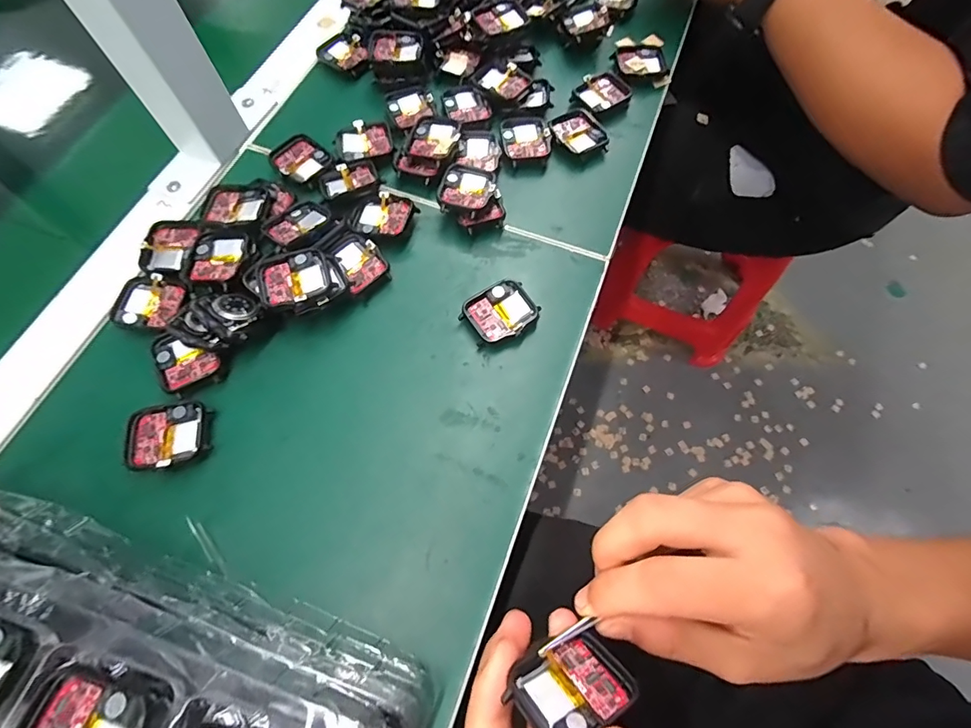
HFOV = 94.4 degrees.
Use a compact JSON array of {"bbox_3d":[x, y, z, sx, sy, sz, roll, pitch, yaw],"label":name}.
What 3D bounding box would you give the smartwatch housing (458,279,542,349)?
[{"bbox_3d":[0.009,-0.033,0.299,0.046,0.012,0.038,-32,72,-13],"label":"smartwatch housing"}]

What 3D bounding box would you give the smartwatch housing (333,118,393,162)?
[{"bbox_3d":[-0.095,-0.175,0.352,0.044,0.007,0.035,-16,69,-8],"label":"smartwatch housing"}]

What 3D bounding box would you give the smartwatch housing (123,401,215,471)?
[{"bbox_3d":[-0.187,0.042,0.265,0.047,0.008,0.038,-10,68,-5],"label":"smartwatch housing"}]

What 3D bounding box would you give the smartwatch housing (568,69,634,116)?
[{"bbox_3d":[0.098,-0.230,0.380,0.049,0.010,0.037,-31,72,-13],"label":"smartwatch housing"}]

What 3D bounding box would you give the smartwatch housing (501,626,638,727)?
[{"bbox_3d":[0.034,0.124,0.174,0.046,0.035,0.005,-8,111,-31],"label":"smartwatch housing"}]

